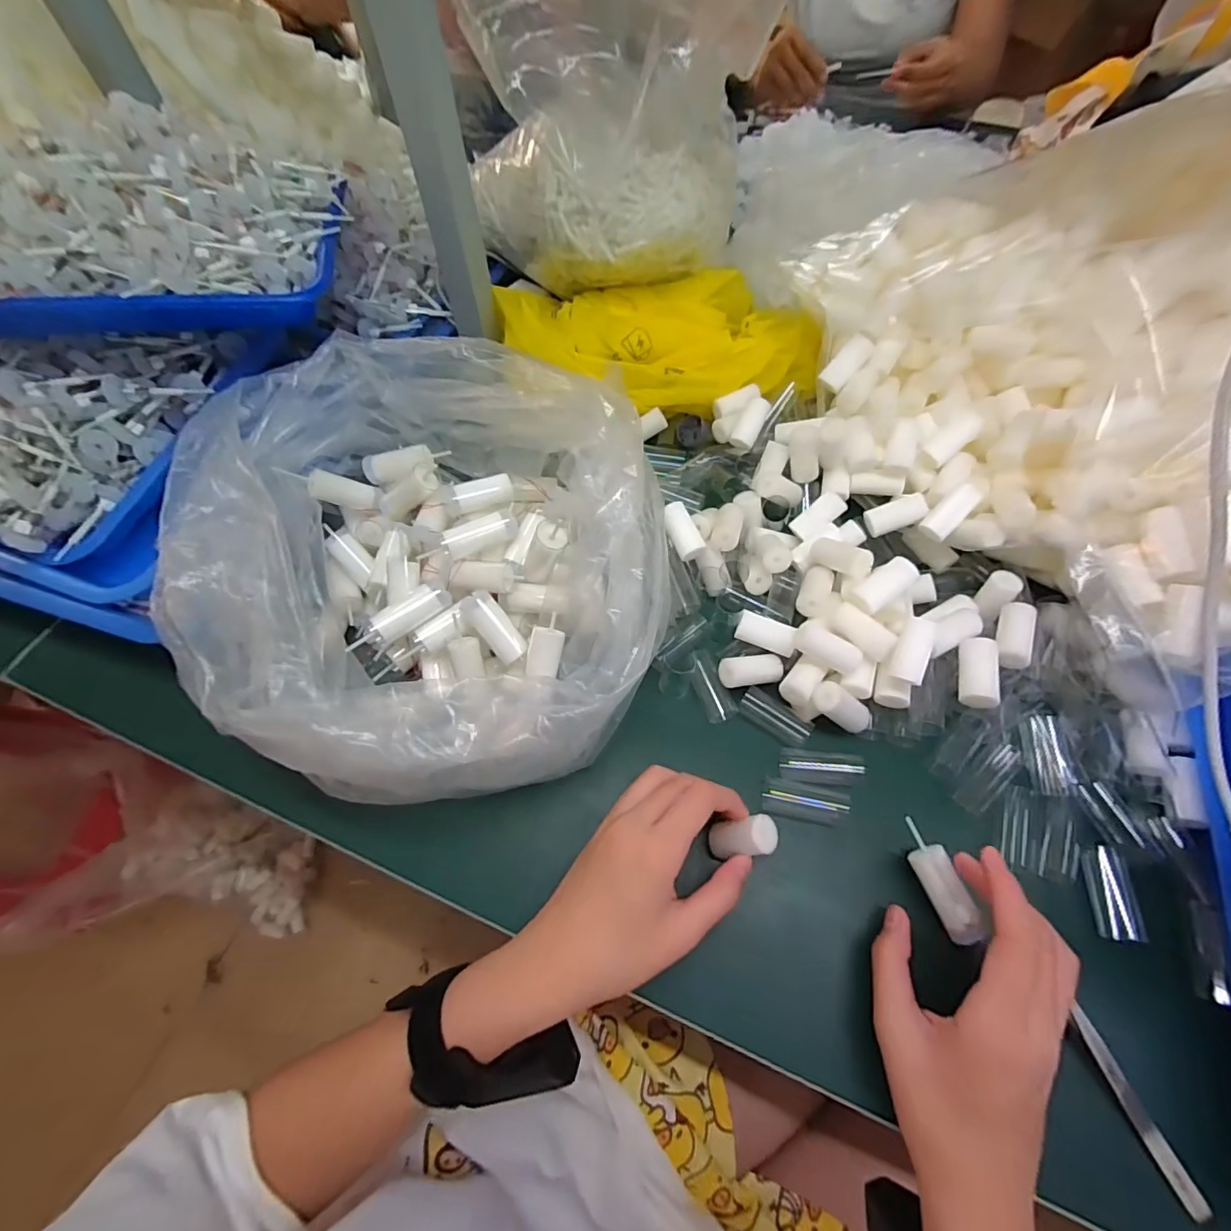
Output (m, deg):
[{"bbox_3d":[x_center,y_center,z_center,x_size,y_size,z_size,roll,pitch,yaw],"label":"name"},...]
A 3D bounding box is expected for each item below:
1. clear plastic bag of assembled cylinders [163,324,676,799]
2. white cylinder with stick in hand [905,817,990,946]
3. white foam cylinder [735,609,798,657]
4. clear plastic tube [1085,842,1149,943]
[{"bbox_3d":[-0.111,-0.038,0.346,0.286,0.114,0.279,5,62,3],"label":"clear plastic bag of assembled cylinders"},{"bbox_3d":[0.188,0.153,0.310,0.018,0.016,0.067,-16,67,-8],"label":"white cylinder with stick in hand"},{"bbox_3d":[0.104,0.012,0.369,0.040,0.014,0.018,21,64,11],"label":"white foam cylinder"},{"bbox_3d":[0.292,0.162,0.314,0.015,0.017,0.049,9,63,5],"label":"clear plastic tube"}]

